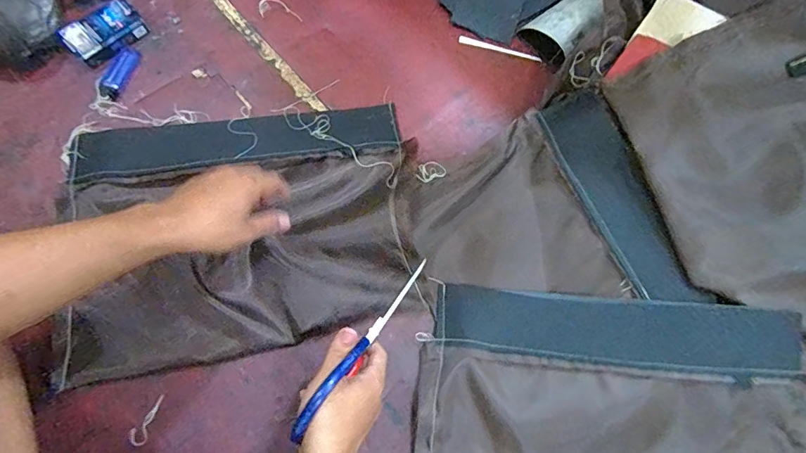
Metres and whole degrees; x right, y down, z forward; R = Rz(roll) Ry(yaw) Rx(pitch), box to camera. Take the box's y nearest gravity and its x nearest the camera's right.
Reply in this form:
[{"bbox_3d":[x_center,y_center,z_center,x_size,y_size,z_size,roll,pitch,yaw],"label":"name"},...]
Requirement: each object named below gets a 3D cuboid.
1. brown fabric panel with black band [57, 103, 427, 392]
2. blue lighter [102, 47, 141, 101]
[{"bbox_3d":[-0.196,-0.001,0.552,0.401,0.036,0.299,-9,76,-4],"label":"brown fabric panel with black band"},{"bbox_3d":[-0.369,-0.201,0.591,0.024,0.011,0.076,16,76,3],"label":"blue lighter"}]

